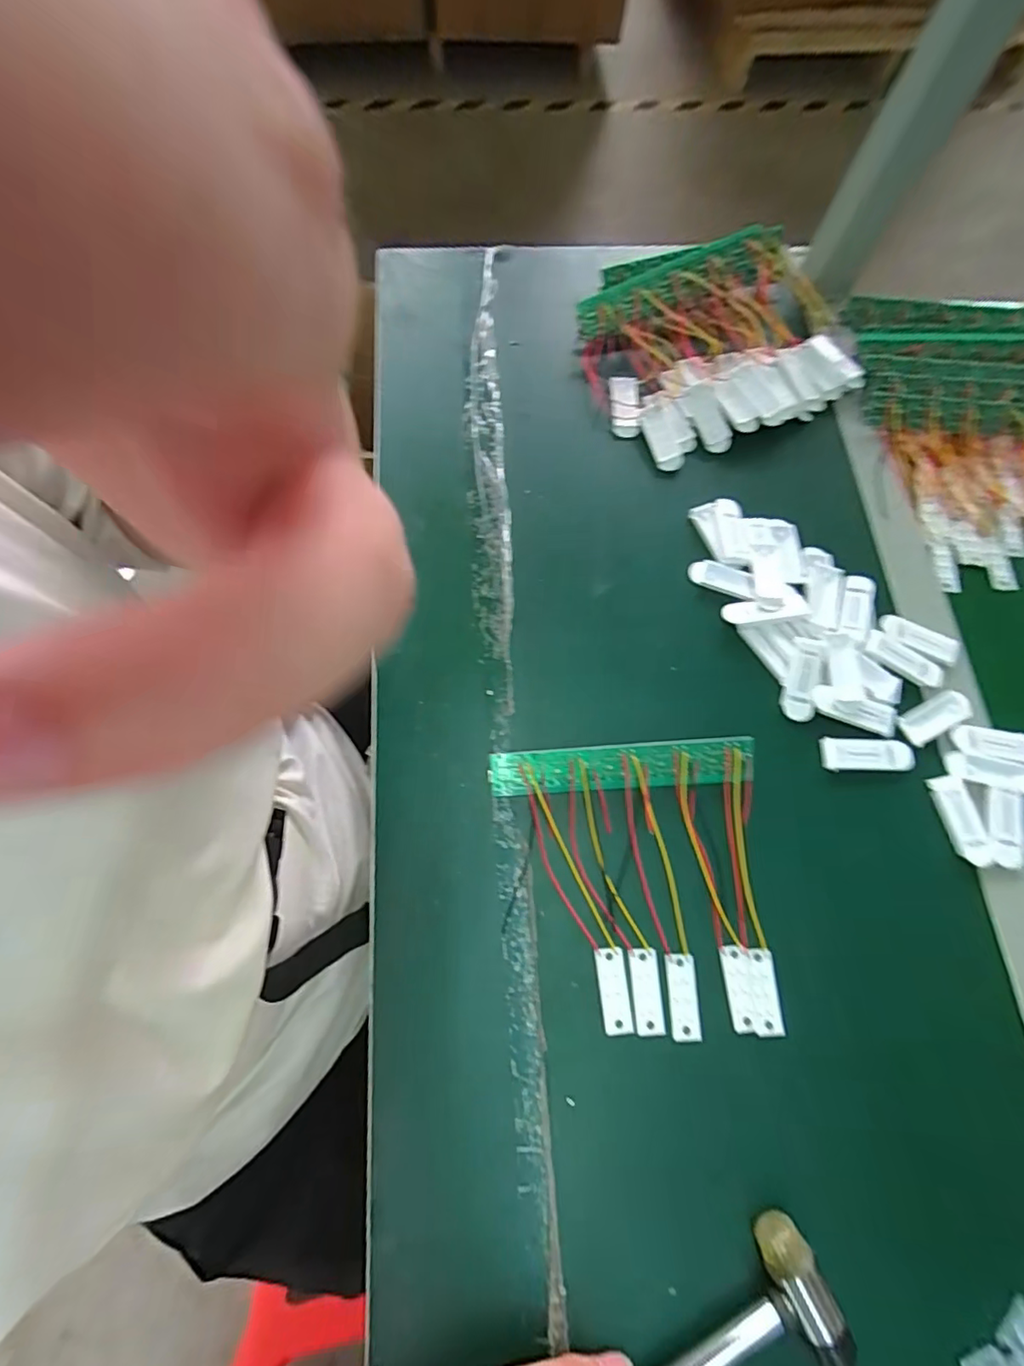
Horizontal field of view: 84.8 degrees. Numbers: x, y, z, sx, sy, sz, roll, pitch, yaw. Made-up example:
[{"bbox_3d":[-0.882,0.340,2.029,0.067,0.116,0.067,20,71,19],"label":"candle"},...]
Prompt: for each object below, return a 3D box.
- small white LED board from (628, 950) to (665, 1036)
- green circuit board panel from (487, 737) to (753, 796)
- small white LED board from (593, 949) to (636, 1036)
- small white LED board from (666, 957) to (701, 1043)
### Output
[{"bbox_3d":[0.082,0.188,0.341,0.018,0.004,0.046,-2,72,-2],"label":"small white LED board"},{"bbox_3d":[0.073,0.057,0.372,0.173,0.004,0.030,-3,104,-2],"label":"green circuit board panel"},{"bbox_3d":[0.062,0.187,0.340,0.018,0.004,0.047,-5,72,-3],"label":"small white LED board"},{"bbox_3d":[0.105,0.191,0.341,0.018,0.004,0.047,0,72,-1],"label":"small white LED board"}]

